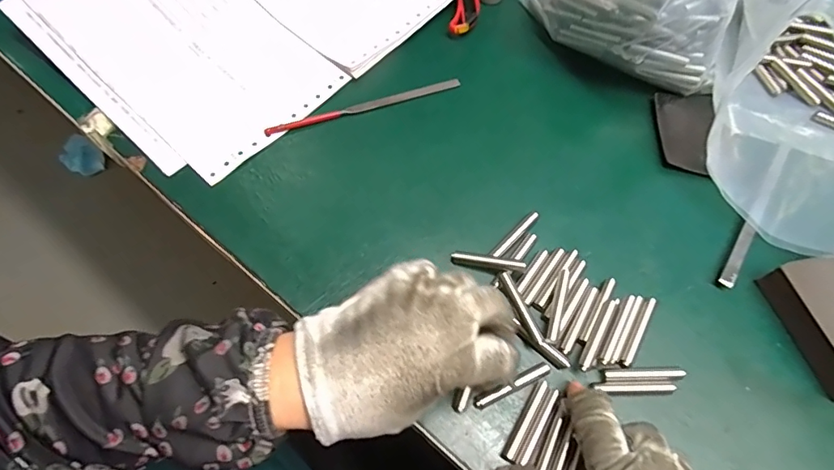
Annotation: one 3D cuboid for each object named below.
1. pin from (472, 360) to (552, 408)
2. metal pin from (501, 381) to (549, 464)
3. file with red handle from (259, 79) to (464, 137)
[{"bbox_3d":[0.056,0.088,0.284,0.049,0.007,0.007,-24,67,-13],"label":"pin"},{"bbox_3d":[0.063,0.105,0.274,0.008,0.007,0.049,29,67,12],"label":"metal pin"},{"bbox_3d":[-0.040,-0.101,0.378,0.155,0.004,0.010,-17,66,-10],"label":"file with red handle"}]

